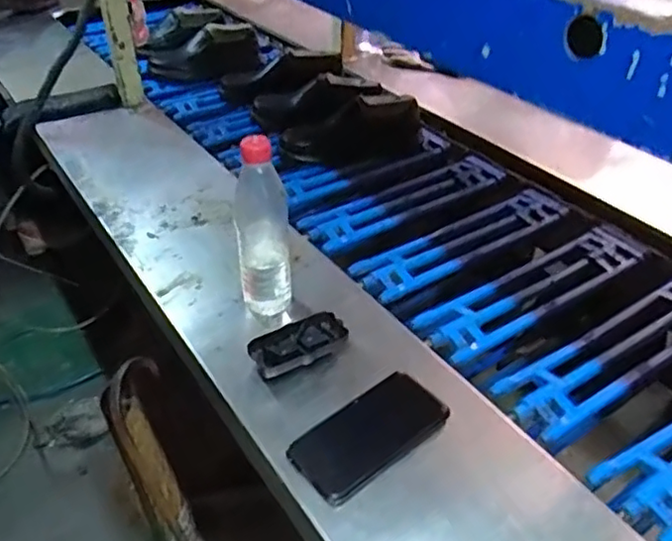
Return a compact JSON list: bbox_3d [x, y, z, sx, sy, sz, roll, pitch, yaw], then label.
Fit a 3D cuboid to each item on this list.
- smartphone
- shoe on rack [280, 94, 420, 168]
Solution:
[{"bbox_3d":[0.035,0.163,0.625,0.165,0.010,0.078,-29,45,-31],"label":"smartphone"},{"bbox_3d":[0.033,-0.259,1.153,0.269,0.105,0.085,-7,38,-9],"label":"shoe on rack"}]

